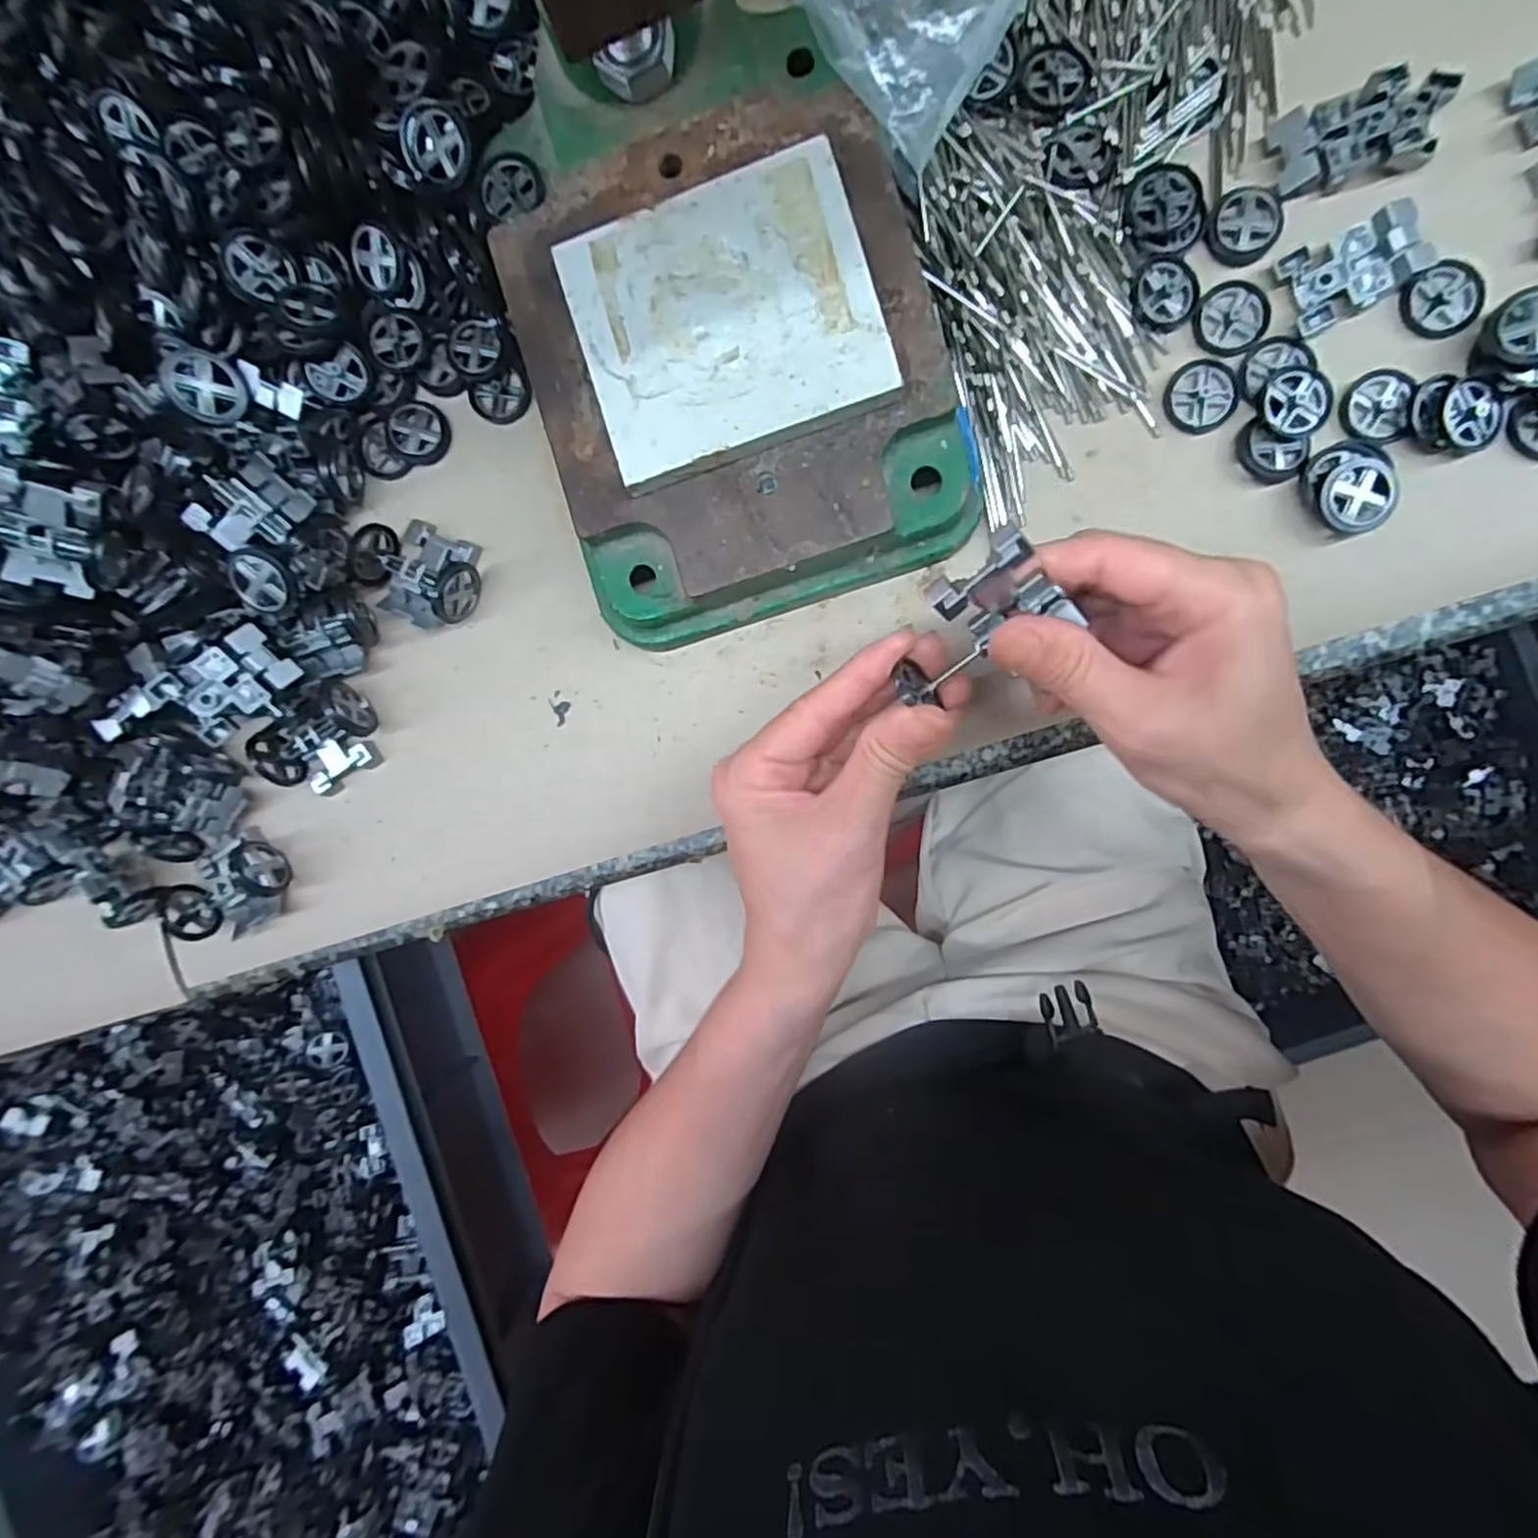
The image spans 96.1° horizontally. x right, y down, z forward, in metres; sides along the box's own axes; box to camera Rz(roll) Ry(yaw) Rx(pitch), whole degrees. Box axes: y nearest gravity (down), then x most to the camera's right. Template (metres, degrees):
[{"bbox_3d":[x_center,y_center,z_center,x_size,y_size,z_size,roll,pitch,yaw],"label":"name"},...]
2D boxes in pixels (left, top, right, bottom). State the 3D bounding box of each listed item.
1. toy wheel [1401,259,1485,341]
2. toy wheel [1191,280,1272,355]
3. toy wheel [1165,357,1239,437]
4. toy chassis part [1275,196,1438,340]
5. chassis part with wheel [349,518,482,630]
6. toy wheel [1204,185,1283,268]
[{"bbox_3d":[0.262,-0.182,0.268,0.025,0.005,0.026,-27,90,6],"label":"toy wheel"},{"bbox_3d":[0.186,-0.181,0.277,0.027,0.004,0.028,0,93,6],"label":"toy wheel"},{"bbox_3d":[0.175,-0.151,0.279,0.027,0.004,0.028,0,93,6],"label":"toy wheel"},{"bbox_3d":[0.223,-0.191,0.264,0.041,0.017,0.031,-23,90,6],"label":"toy chassis part"},{"bbox_3d":[-0.158,-0.088,0.307,0.053,0.025,0.042,23,95,4],"label":"chassis part with wheel"},{"bbox_3d":[0.188,-0.215,0.274,0.026,0.005,0.029,39,96,3],"label":"toy wheel"}]

